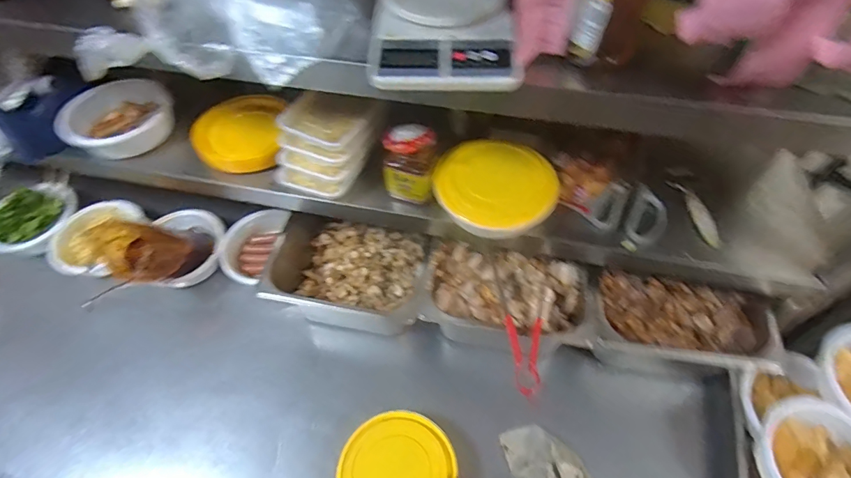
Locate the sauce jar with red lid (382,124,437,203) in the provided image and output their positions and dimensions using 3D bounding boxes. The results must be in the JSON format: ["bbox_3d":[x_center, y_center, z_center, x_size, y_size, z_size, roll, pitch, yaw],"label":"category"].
[{"bbox_3d":[-0.022,-0.113,0.662,0.077,0.100,0.069,-2,54,2],"label":"sauce jar with red lid"}]

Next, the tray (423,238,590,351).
[{"bbox_3d":[0.132,0.103,0.758,0.256,0.126,0.161,7,55,8],"label":"tray"}]

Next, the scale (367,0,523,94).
[{"bbox_3d":[0.018,-0.229,0.492,0.151,0.030,0.187,-2,54,1],"label":"scale"}]

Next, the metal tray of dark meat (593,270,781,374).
[{"bbox_3d":[0.389,0.126,0.695,0.268,0.068,0.148,6,55,7],"label":"metal tray of dark meat"}]

